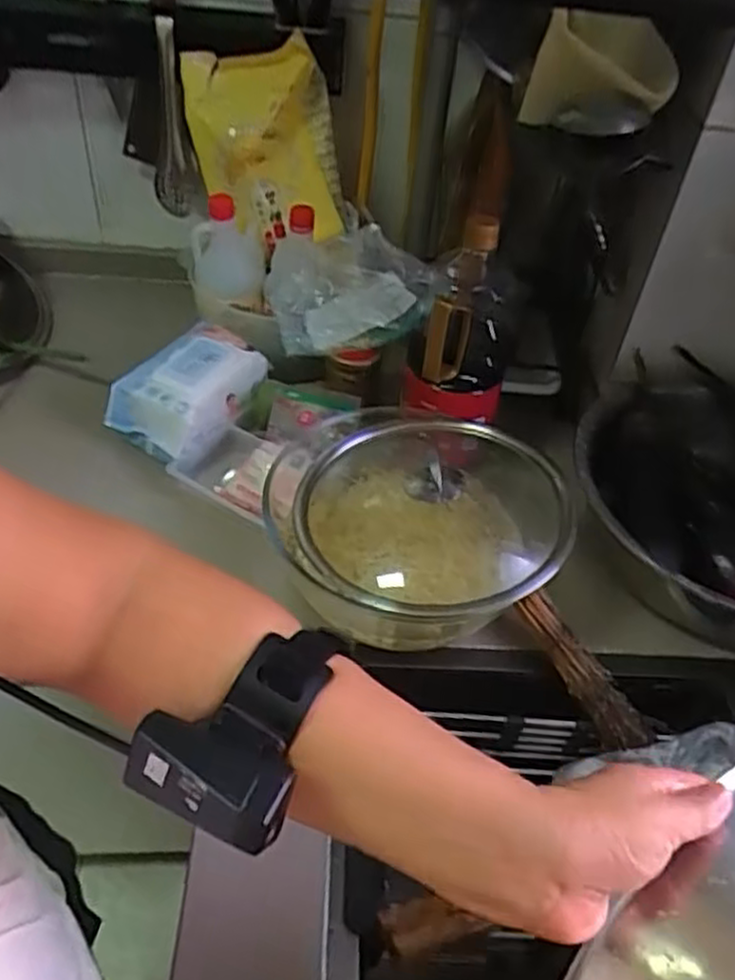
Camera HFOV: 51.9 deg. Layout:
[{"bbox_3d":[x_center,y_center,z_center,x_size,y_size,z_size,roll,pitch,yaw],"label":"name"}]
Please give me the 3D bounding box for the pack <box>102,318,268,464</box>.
[{"bbox_3d":[-0.203,-0.118,0.873,0.103,0.080,0.167,28,48,21],"label":"pack"}]

